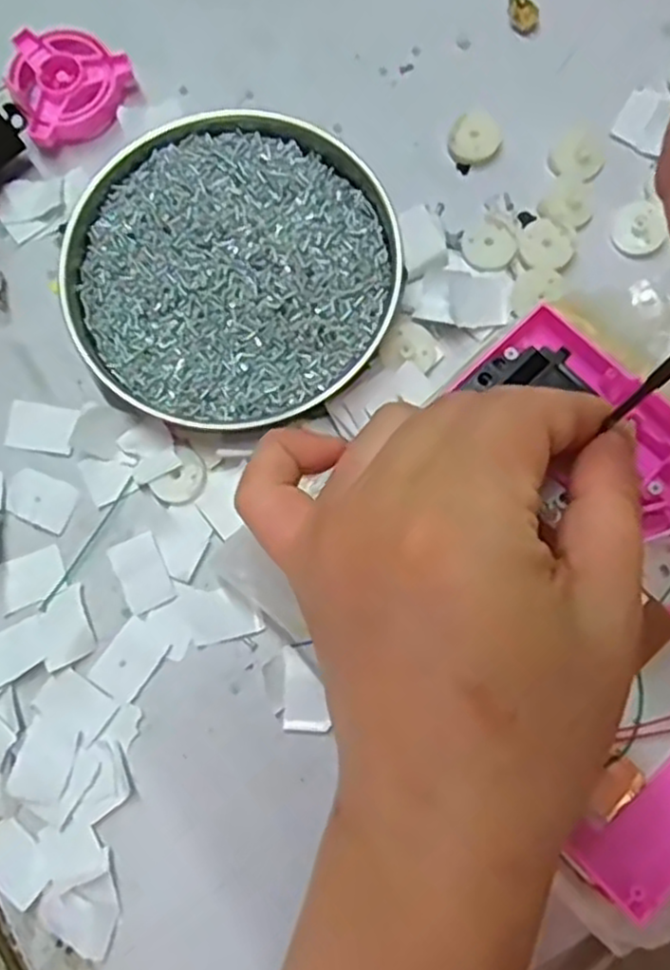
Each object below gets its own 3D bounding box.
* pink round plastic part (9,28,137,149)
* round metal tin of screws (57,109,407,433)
[{"bbox_3d":[-0.119,-0.183,0.339,0.050,0.016,0.050,0,79,-1],"label":"pink round plastic part"},{"bbox_3d":[-0.043,-0.089,0.314,0.134,0.027,0.130,0,79,-1],"label":"round metal tin of screws"}]

